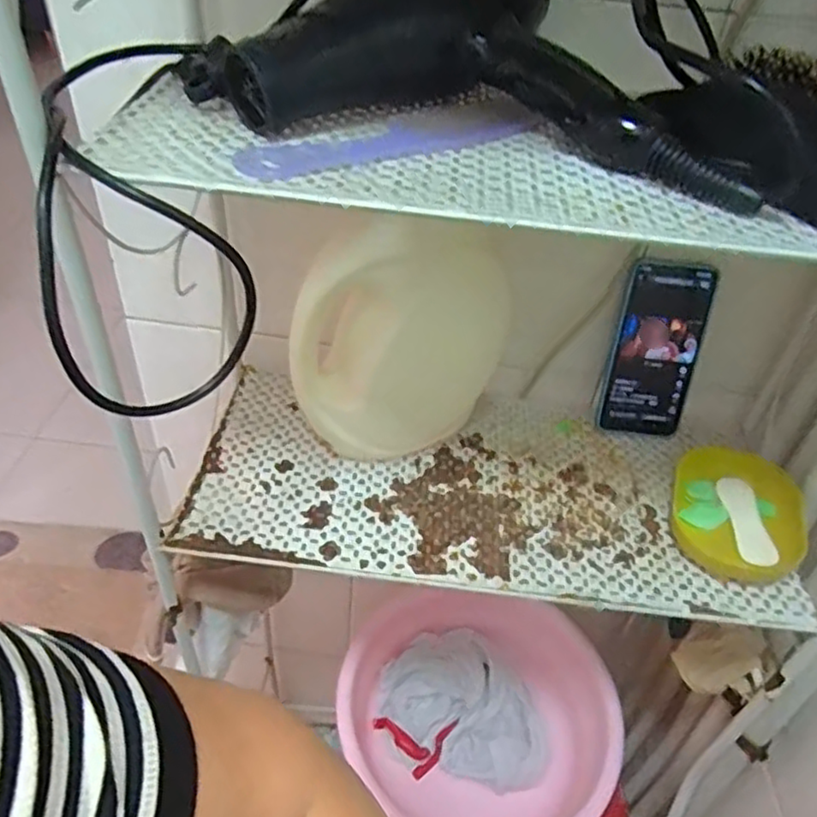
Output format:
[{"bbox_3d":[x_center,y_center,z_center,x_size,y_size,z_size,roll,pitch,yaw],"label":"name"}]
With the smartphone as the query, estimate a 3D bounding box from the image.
[{"bbox_3d":[0.242,-0.057,0.661,0.083,0.170,0.015,5,22,-4],"label":"smartphone"}]

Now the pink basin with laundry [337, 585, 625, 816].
[{"bbox_3d":[0.104,0.399,0.909,0.349,0.137,0.303,31,48,25],"label":"pink basin with laundry"}]

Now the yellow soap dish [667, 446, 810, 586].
[{"bbox_3d":[0.293,0.093,0.596,0.109,0.026,0.133,12,42,7],"label":"yellow soap dish"}]

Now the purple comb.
[{"bbox_3d":[-0.013,-0.158,0.397,0.193,0.007,0.049,-26,51,-30],"label":"purple comb"}]

